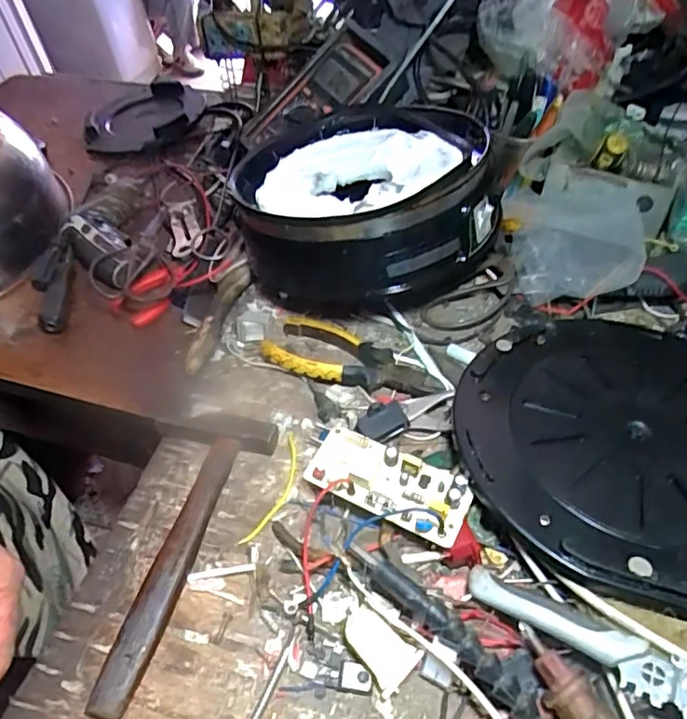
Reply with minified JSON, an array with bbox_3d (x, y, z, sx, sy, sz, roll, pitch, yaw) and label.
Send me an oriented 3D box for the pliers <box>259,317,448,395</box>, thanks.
[{"bbox_3d":[0.004,0.004,0.494,0.158,0.017,0.059,24,49,23],"label":"pliers"}]

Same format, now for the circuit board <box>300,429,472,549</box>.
[{"bbox_3d":[0.031,0.085,0.394,0.110,0.013,0.049,20,61,18],"label":"circuit board"}]

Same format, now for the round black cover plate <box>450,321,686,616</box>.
[{"bbox_3d":[0.208,0.055,0.403,0.234,0.015,0.244,0,44,0],"label":"round black cover plate"}]

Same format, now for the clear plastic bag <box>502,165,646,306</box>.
[{"bbox_3d":[0.213,-0.122,0.549,0.106,0.053,0.161,4,44,4],"label":"clear plastic bag"}]

